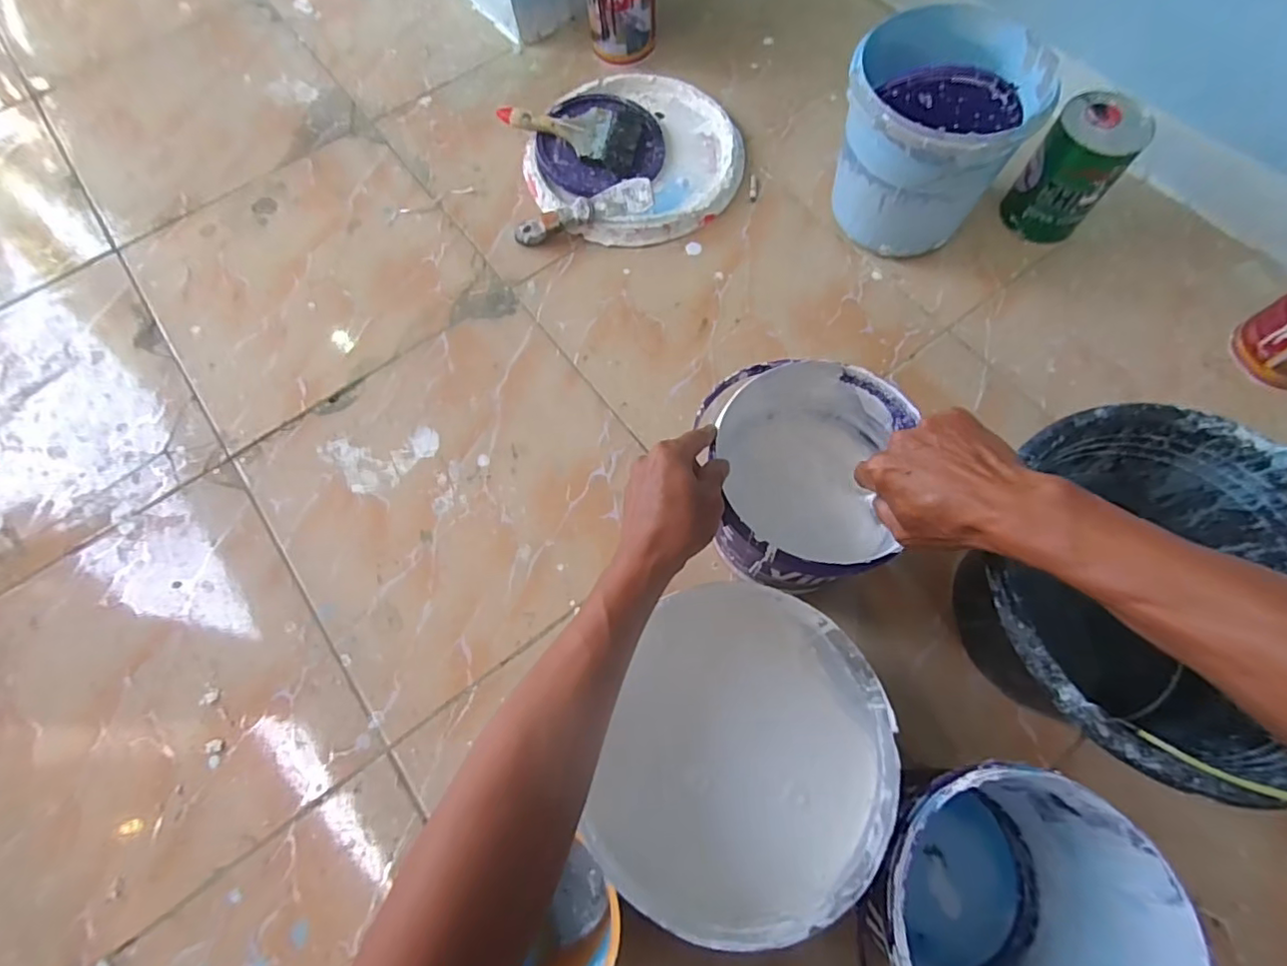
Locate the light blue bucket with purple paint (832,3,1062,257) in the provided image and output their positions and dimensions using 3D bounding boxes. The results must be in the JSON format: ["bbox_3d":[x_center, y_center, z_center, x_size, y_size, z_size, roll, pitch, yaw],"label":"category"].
[{"bbox_3d":[0.338,-0.409,0.725,0.196,0.214,0.190,-1,69,1],"label":"light blue bucket with purple paint"}]

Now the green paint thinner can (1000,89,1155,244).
[{"bbox_3d":[0.534,-0.390,0.733,0.097,0.146,0.091,-1,69,1],"label":"green paint thinner can"}]

